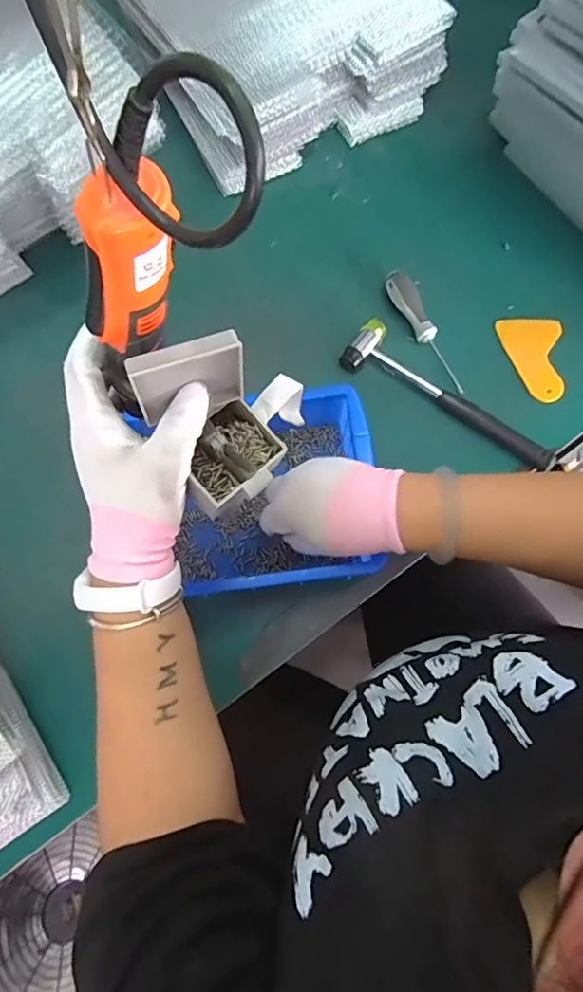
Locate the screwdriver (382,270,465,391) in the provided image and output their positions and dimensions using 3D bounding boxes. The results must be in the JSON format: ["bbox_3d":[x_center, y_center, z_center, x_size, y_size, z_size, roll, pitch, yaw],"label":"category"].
[{"bbox_3d":[0.148,-0.183,0.585,0.028,0.020,0.156,-25,75,-6],"label":"screwdriver"}]

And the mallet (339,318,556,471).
[{"bbox_3d":[0.170,-0.105,0.563,0.244,0.023,0.058,33,78,10],"label":"mallet"}]

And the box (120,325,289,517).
[{"bbox_3d":[-0.044,-0.040,0.311,0.063,0.092,0.077,-31,76,-7],"label":"box"}]

